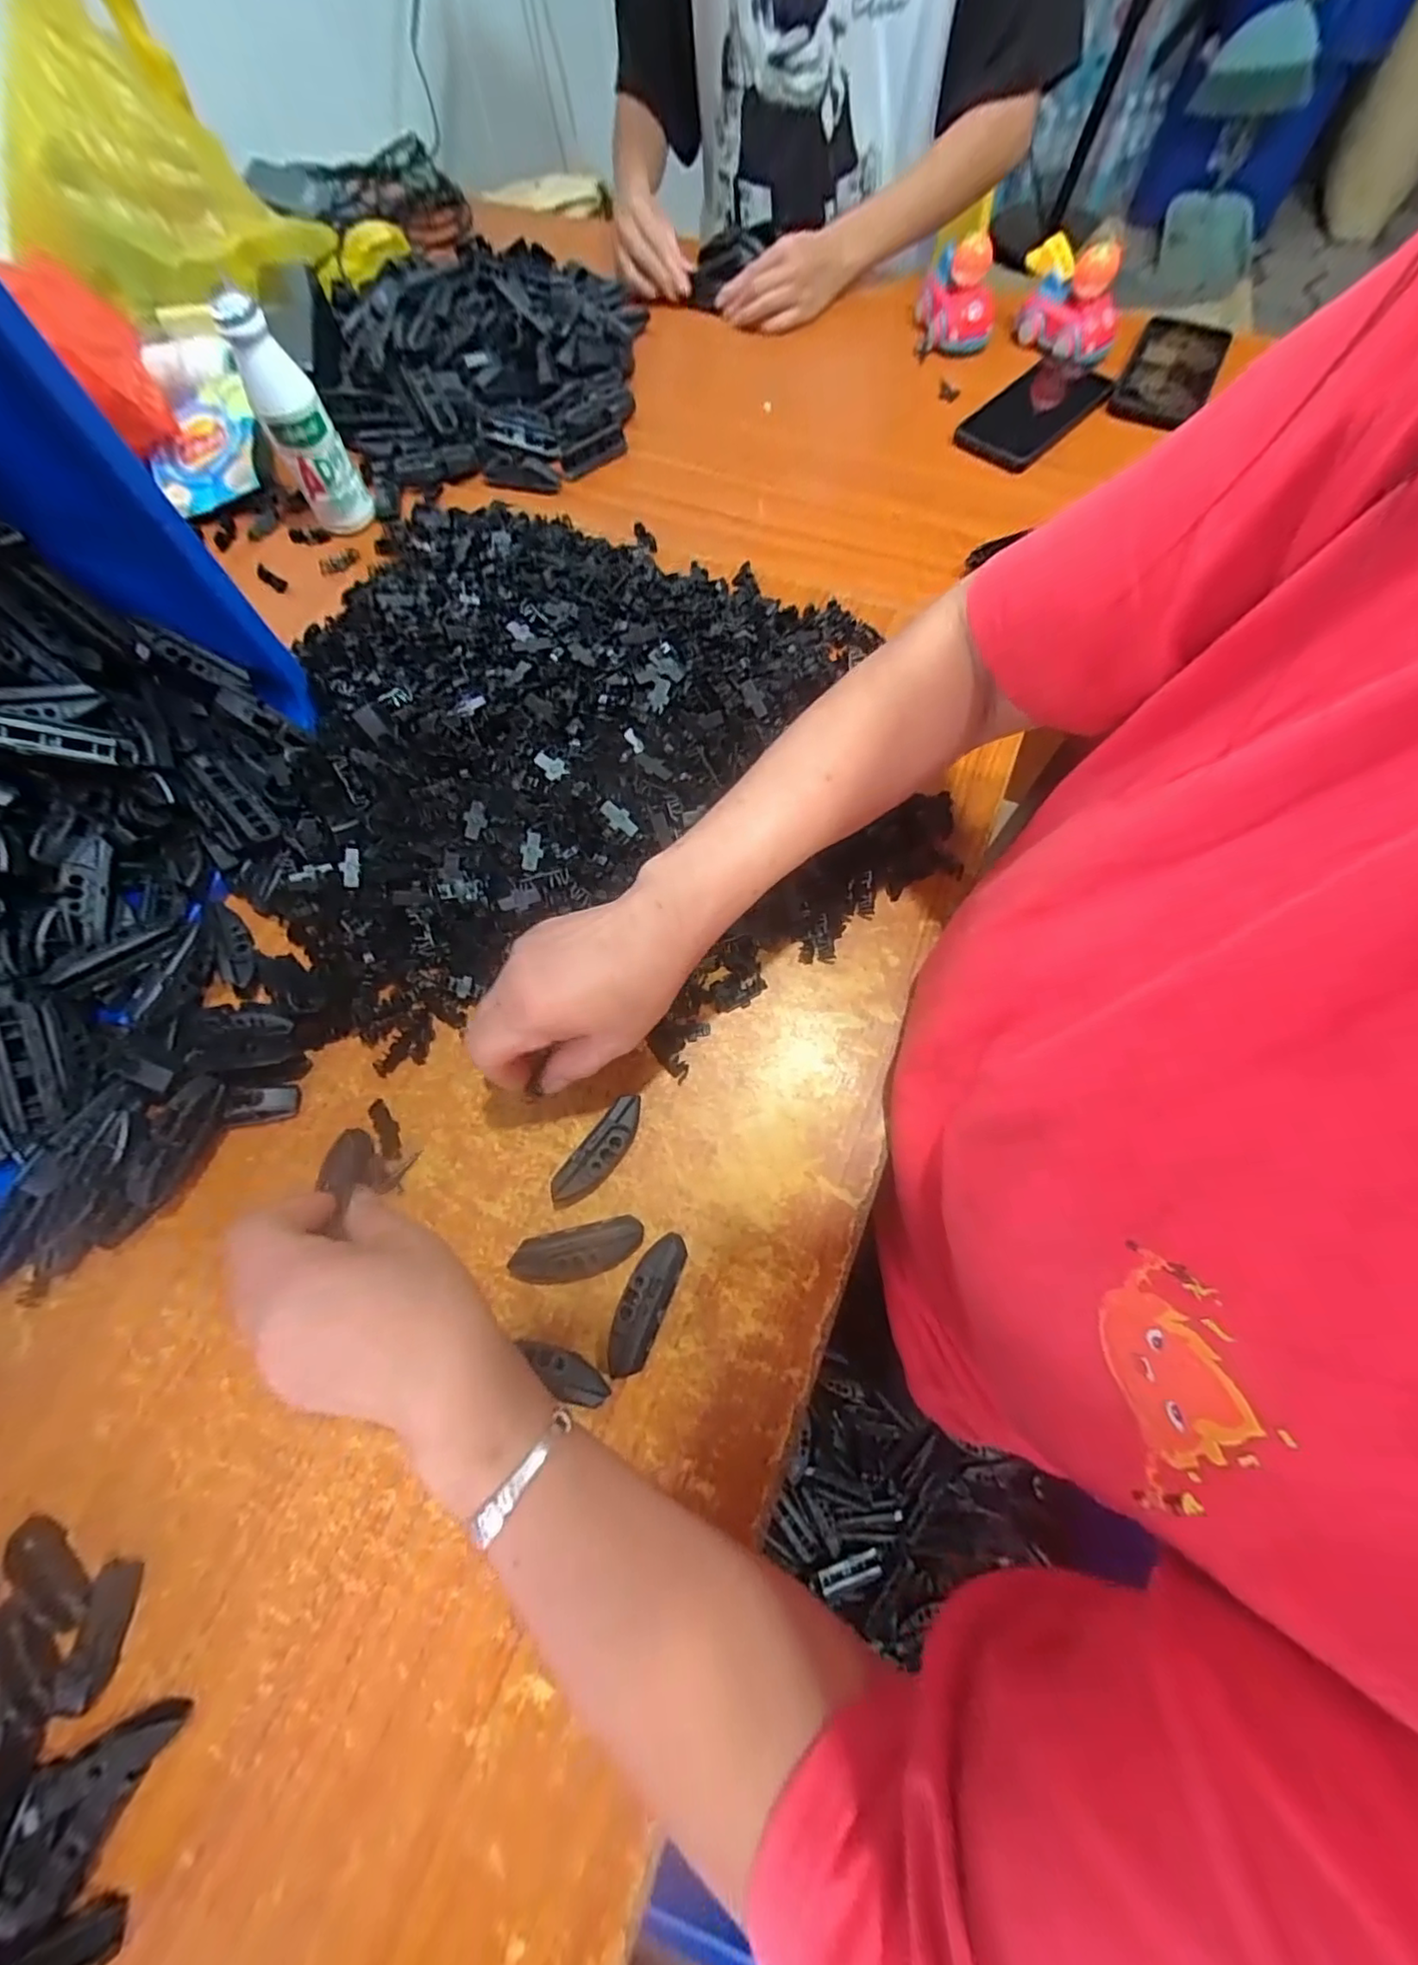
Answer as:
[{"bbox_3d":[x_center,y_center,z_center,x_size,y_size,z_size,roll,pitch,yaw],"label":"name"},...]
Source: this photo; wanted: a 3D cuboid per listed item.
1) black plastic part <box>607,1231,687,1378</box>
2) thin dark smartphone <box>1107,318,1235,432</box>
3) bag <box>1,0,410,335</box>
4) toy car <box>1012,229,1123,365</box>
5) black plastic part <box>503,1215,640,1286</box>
[{"bbox_3d":[-0.033,0.168,0.328,0.024,0.023,0.069,21,71,10],"label":"black plastic part"},{"bbox_3d":[0.456,-0.607,0.612,0.080,0.013,0.174,28,72,11],"label":"thin dark smartphone"},{"bbox_3d":[-0.479,-0.751,0.560,0.161,0.180,0.254,26,72,10],"label":"bag"},{"bbox_3d":[0.358,-0.679,0.613,0.102,0.058,0.068,23,71,9],"label":"toy car"},{"bbox_3d":[-0.071,0.147,0.338,0.071,0.021,0.026,-12,69,-3],"label":"black plastic part"}]

